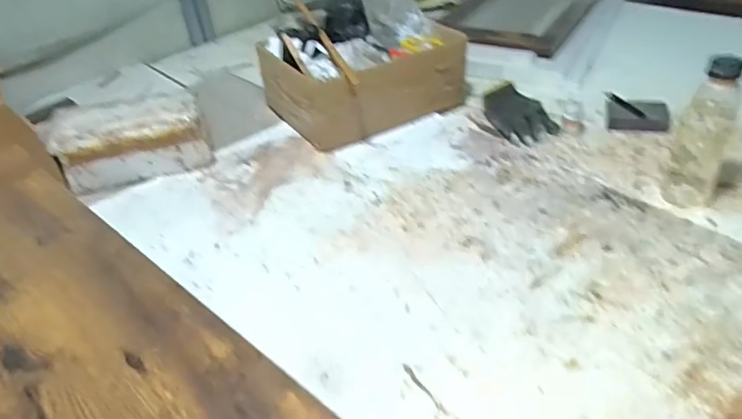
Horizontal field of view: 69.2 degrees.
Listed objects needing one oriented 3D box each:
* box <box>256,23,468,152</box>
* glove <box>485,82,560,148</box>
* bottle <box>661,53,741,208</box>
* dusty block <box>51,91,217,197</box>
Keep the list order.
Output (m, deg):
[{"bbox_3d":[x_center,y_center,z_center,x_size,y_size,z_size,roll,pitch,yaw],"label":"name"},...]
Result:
[{"bbox_3d":[-0.004,-0.243,0.996,0.339,0.124,0.219,-25,41,-23],"label":"box"},{"bbox_3d":[0.256,-0.178,0.965,0.089,0.027,0.181,-16,38,-12],"label":"glove"},{"bbox_3d":[0.431,-0.089,0.700,0.061,0.207,0.055,6,39,17],"label":"bottle"},{"bbox_3d":[-0.391,-0.117,0.898,0.229,0.104,0.118,-12,37,-7],"label":"dusty block"}]

